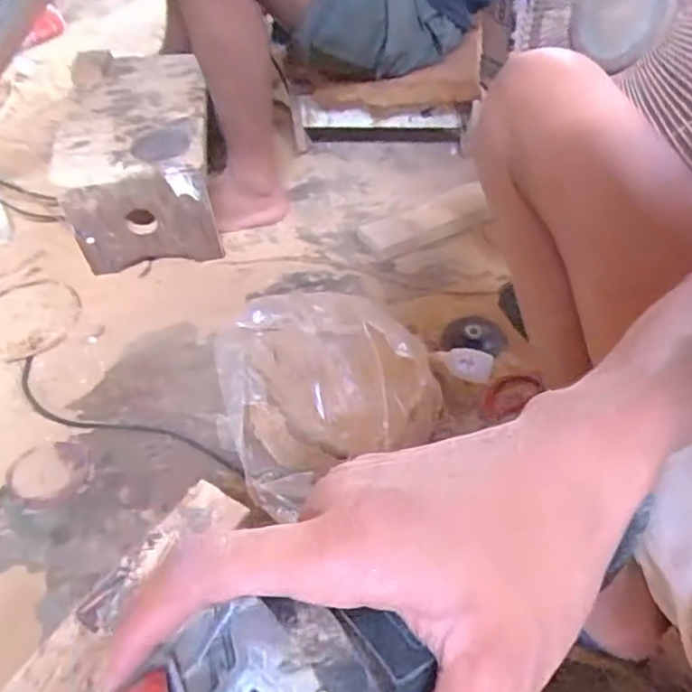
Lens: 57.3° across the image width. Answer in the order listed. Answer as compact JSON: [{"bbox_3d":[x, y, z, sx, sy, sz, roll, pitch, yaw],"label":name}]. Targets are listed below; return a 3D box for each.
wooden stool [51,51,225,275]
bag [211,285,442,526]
[{"bbox_3d":[-0.336,-0.324,1.084,0.219,0.196,0.356,-7,48,-3],"label":"wooden stool"},{"bbox_3d":[-0.023,0.051,0.814,0.259,0.098,0.296,-16,49,-11],"label":"bag"}]

